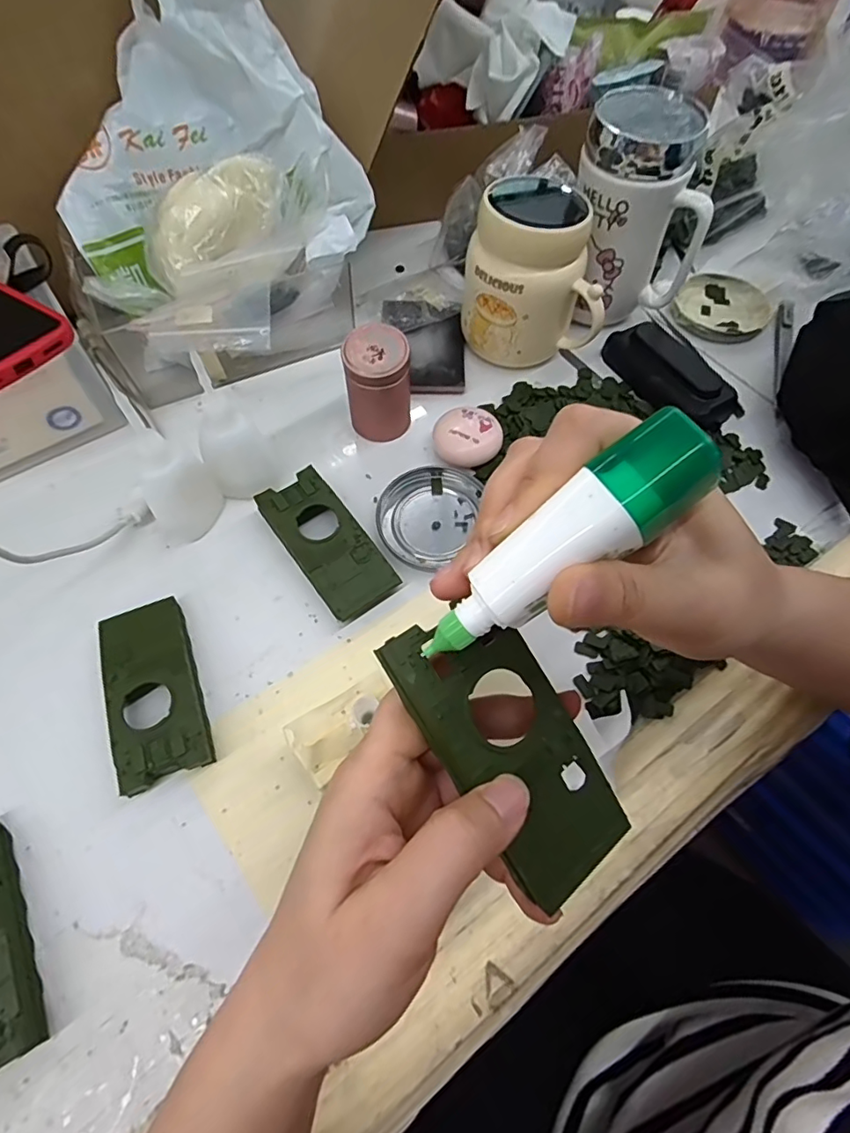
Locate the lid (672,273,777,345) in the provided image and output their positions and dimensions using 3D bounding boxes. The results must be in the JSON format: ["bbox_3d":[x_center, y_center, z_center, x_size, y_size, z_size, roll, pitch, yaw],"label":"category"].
[{"bbox_3d":[0.255,-0.223,0.466,0.076,0.007,0.078,0,62,0],"label":"lid"}]

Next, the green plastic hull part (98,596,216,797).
[{"bbox_3d":[-0.154,0.068,0.307,0.046,0.020,0.104,-22,66,-11],"label":"green plastic hull part"}]

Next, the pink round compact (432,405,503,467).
[{"bbox_3d":[0.032,-0.093,0.392,0.046,0.023,0.049,0,64,-1],"label":"pink round compact"}]

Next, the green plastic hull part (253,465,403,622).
[{"bbox_3d":[-0.063,-0.015,0.352,0.046,0.019,0.103,-33,69,-16],"label":"green plastic hull part"}]

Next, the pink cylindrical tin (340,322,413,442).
[{"bbox_3d":[-0.032,-0.125,0.377,0.043,0.068,0.040,0,64,-1],"label":"pink cylindrical tin"}]

